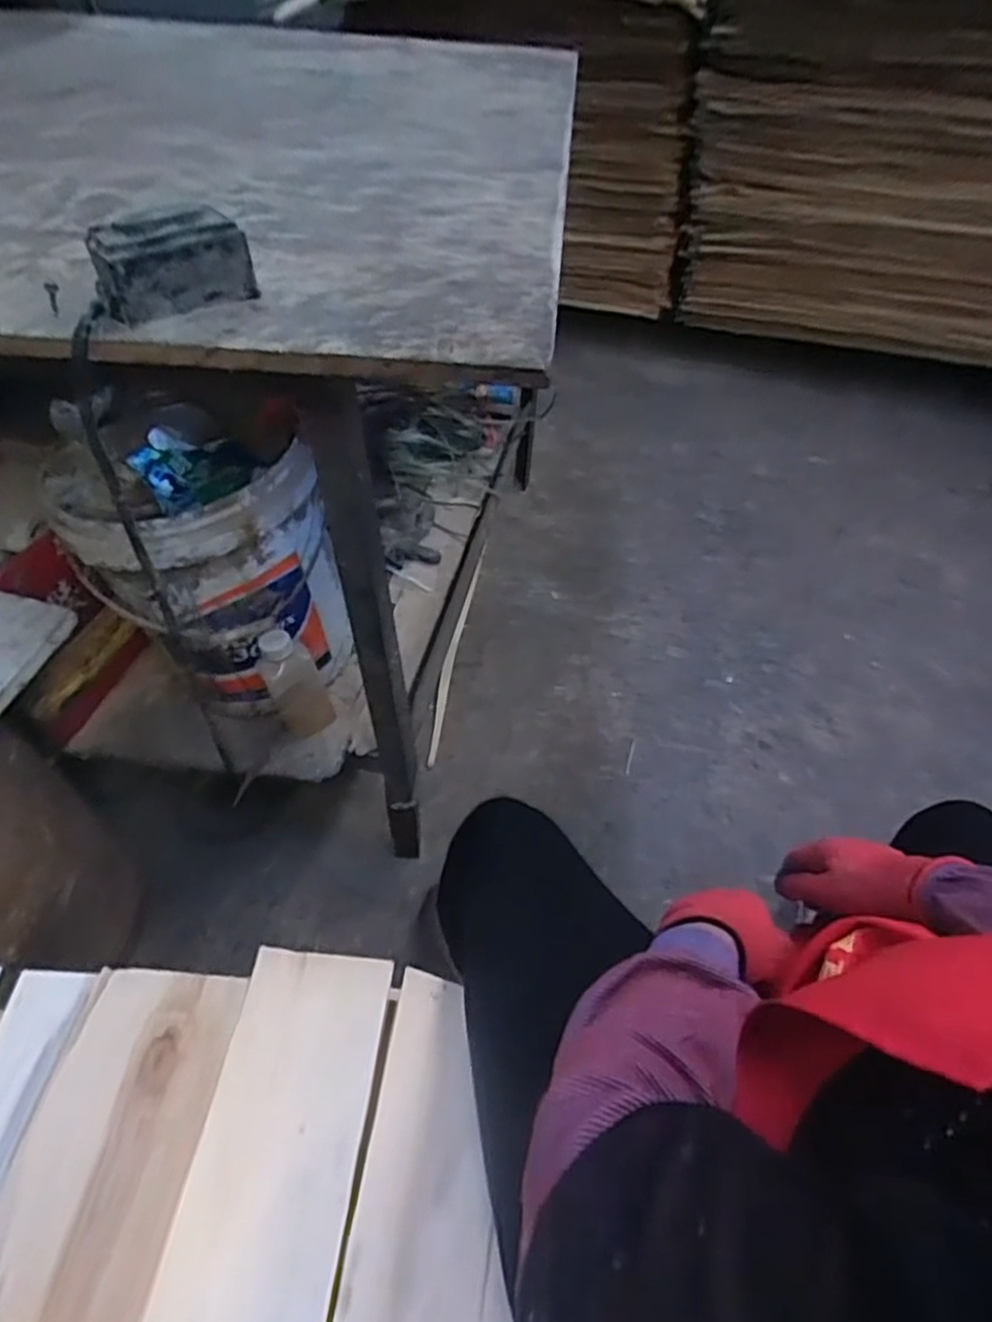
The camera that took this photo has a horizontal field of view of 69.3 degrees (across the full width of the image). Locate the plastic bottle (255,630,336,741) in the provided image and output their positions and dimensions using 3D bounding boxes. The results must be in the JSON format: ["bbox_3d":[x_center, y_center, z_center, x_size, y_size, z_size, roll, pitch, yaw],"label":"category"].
[{"bbox_3d":[-0.271,0.027,0.968,0.071,0.175,0.053,-22,53,-16],"label":"plastic bottle"}]

